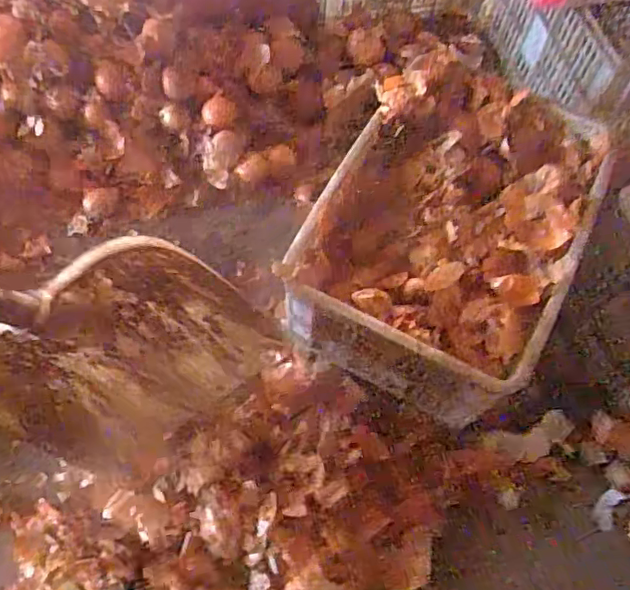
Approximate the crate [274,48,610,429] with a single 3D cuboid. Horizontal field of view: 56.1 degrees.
[{"bbox_3d":[0.207,-0.097,0.968,0.364,0.247,0.506,24,64,9],"label":"crate"}]

